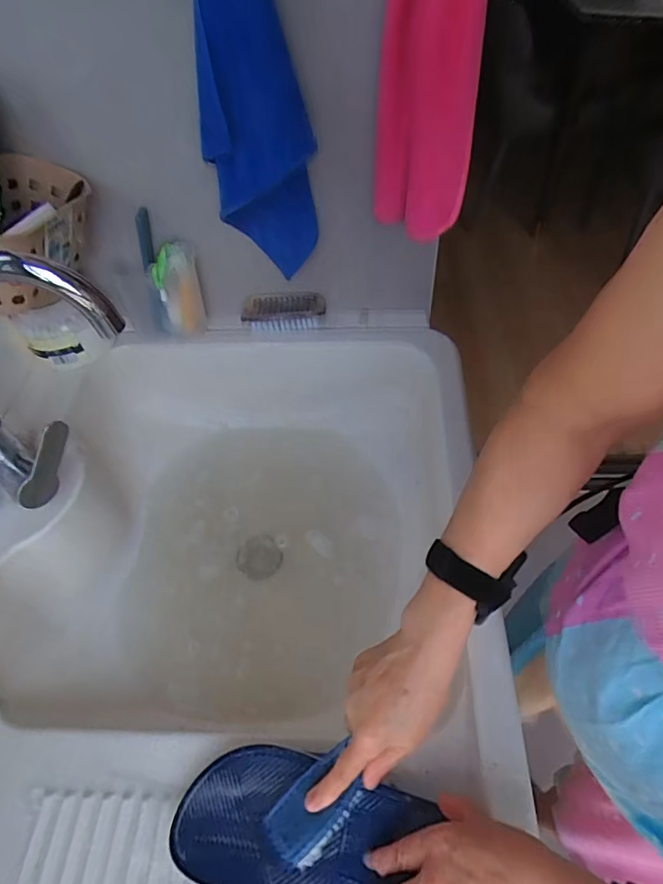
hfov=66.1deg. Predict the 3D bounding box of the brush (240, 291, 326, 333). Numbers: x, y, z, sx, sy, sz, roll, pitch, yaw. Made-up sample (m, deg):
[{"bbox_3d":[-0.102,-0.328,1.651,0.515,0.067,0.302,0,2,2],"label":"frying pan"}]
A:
[{"bbox_3d":[-0.074,-0.202,0.785,0.125,0.036,0.066,-8,53,-3],"label":"brush"}]

